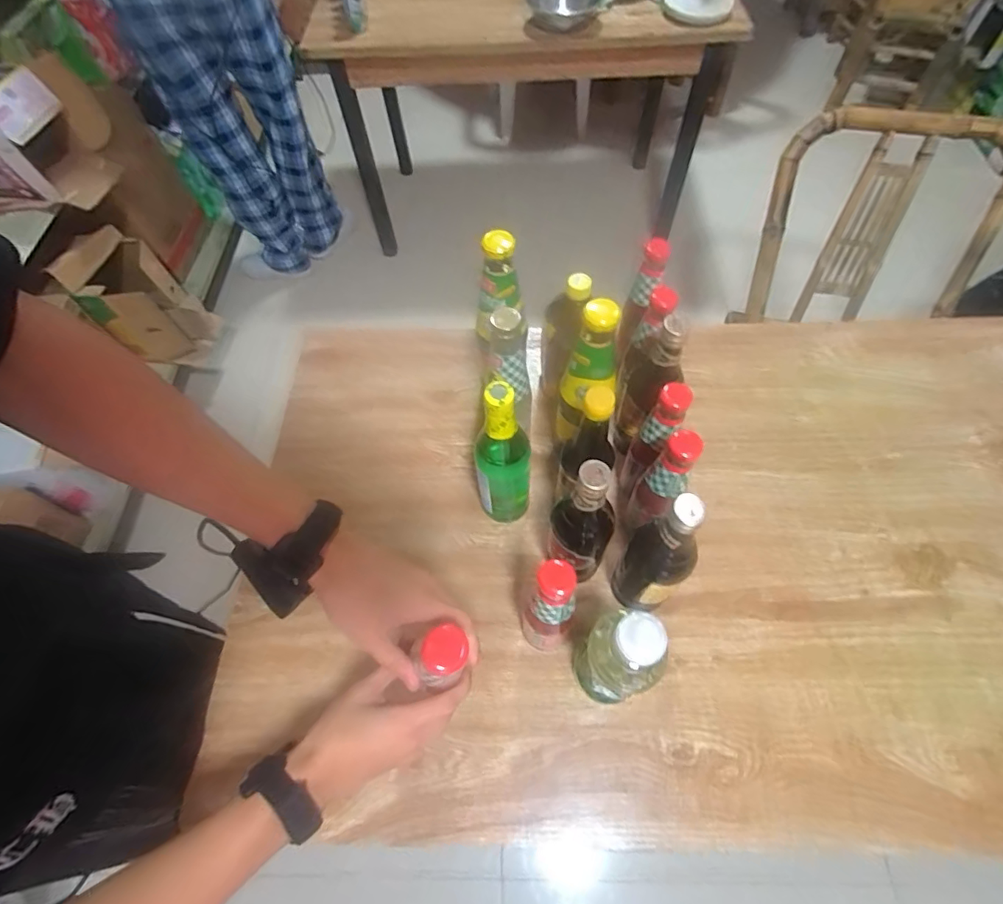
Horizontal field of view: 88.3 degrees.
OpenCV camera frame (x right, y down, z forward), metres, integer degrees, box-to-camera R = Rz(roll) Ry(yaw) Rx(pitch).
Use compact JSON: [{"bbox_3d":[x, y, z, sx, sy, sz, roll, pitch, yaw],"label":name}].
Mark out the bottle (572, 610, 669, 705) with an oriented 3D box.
[{"bbox_3d":[0.108,0.205,0.498,0.059,0.225,0.059,-1,61,2],"label":"bottle"}]

